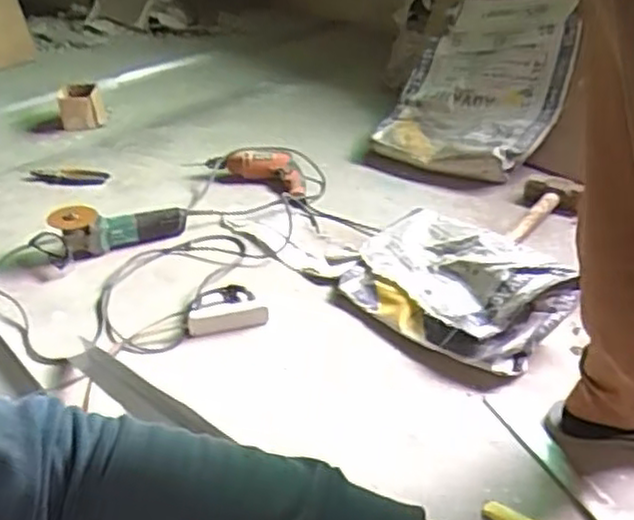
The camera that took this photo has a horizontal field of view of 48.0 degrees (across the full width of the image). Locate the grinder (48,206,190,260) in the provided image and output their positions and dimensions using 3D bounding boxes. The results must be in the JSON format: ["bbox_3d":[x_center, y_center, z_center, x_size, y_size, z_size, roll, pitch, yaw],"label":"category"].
[{"bbox_3d":[-0.423,-0.066,1.523,0.274,0.092,0.091,-8,33,-10],"label":"grinder"}]

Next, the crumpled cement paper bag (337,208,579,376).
[{"bbox_3d":[0.238,0.027,1.307,0.286,0.121,0.455,-21,38,-28],"label":"crumpled cement paper bag"}]

